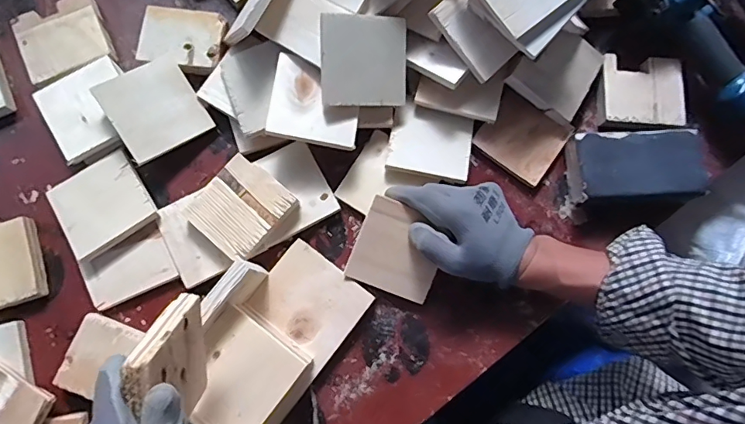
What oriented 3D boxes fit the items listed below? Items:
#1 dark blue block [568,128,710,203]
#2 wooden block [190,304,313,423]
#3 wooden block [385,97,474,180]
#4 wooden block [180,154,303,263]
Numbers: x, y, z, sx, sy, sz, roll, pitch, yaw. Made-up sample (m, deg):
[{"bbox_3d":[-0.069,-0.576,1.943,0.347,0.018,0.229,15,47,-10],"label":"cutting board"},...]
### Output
[{"bbox_3d":[0.290,-0.047,0.537,0.140,0.038,0.081,-2,80,-1],"label":"dark blue block"},{"bbox_3d":[-0.121,0.151,0.461,0.089,0.060,0.089,36,81,6],"label":"wooden block"},{"bbox_3d":[0.064,-0.076,0.535,0.088,0.013,0.080,10,80,1],"label":"wooden block"},{"bbox_3d":[-0.137,-0.004,0.512,0.083,0.018,0.090,42,82,7],"label":"wooden block"}]

